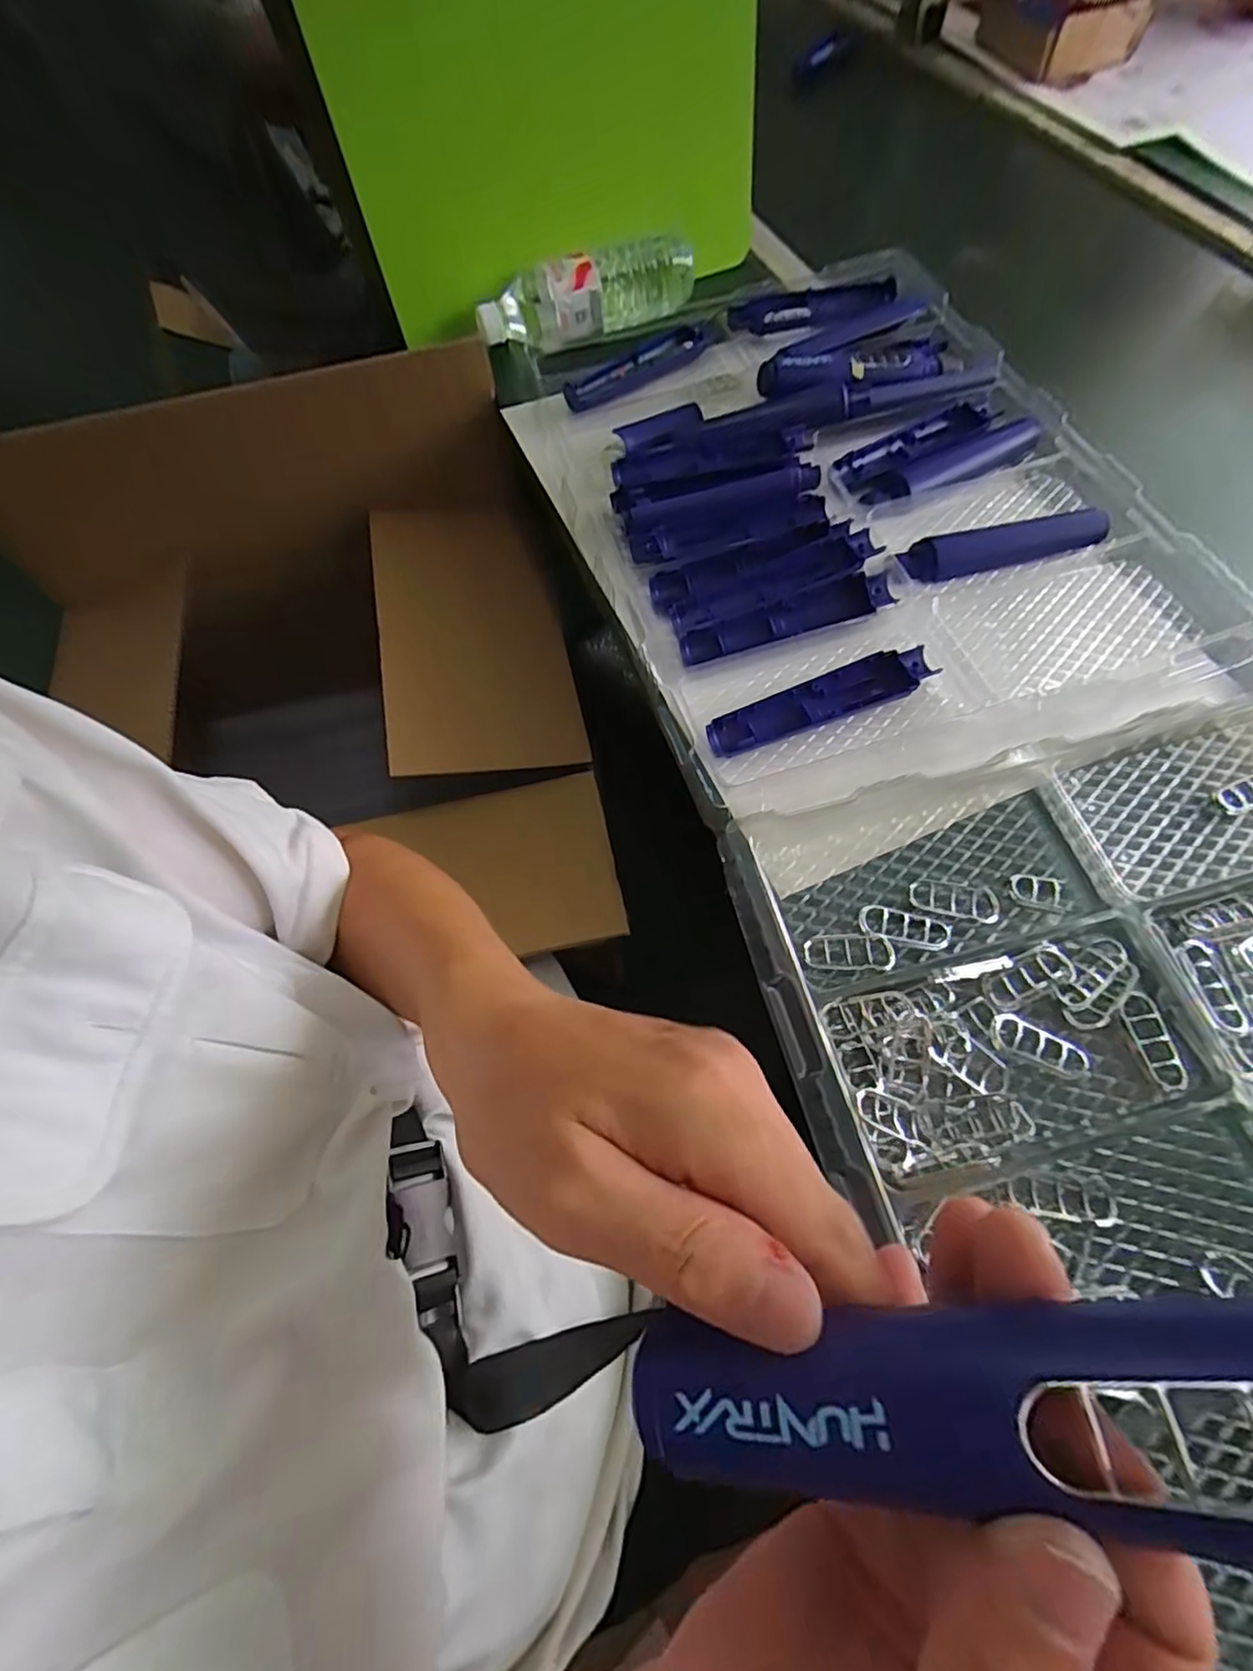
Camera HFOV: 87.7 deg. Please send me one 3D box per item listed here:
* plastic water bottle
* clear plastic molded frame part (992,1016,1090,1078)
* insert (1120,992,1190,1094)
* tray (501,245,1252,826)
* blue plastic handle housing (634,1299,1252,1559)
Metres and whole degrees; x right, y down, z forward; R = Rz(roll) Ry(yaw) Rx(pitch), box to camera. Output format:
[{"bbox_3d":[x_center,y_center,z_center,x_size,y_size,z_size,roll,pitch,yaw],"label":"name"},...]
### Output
[{"bbox_3d":[-0.037,-0.566,0.694,0.240,0.073,0.062,-23,65,-7],"label":"plastic water bottle"},{"bbox_3d":[0.234,0.119,0.368,0.054,0.009,0.018,20,68,13],"label":"clear plastic molded frame part"},{"bbox_3d":[0.298,0.116,0.368,0.019,0.008,0.053,-23,68,19],"label":"insert"},{"bbox_3d":[0.173,-0.303,0.574,0.446,0.055,0.592,-18,64,-7],"label":"tray"},{"bbox_3d":[0.082,0.115,0.128,0.171,0.016,0.036,-14,62,18],"label":"blue plastic handle housing"}]

